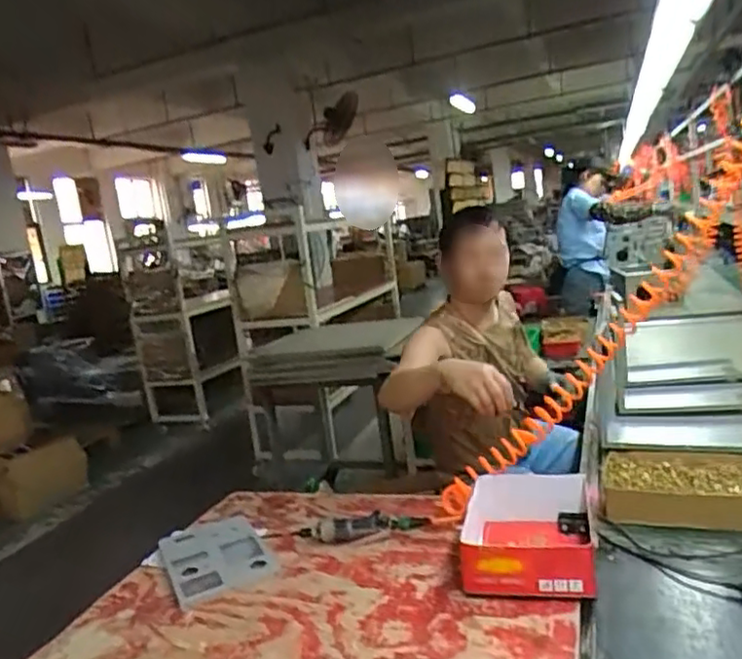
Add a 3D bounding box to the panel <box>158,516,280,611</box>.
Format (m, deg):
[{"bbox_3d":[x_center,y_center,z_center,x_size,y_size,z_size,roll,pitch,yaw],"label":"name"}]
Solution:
[{"bbox_3d":[-0.296,0.429,1.221,0.177,0.021,0.287,-13,10,-24],"label":"panel"}]

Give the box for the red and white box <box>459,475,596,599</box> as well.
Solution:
[{"bbox_3d":[0.259,0.342,1.065,0.203,0.089,0.280,-4,10,15],"label":"red and white box"}]

